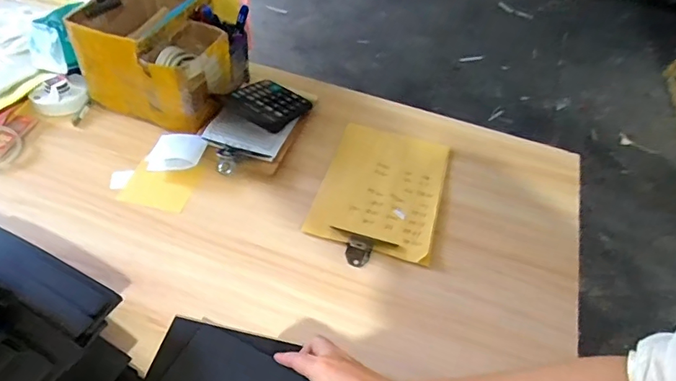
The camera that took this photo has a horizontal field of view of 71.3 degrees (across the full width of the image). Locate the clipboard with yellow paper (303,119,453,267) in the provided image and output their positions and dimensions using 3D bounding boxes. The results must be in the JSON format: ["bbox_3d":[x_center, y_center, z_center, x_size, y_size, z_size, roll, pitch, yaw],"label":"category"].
[{"bbox_3d":[0.069,-0.006,0.733,0.180,0.016,0.276,15,47,8],"label":"clipboard with yellow paper"}]

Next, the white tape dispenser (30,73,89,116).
[{"bbox_3d":[-0.480,-0.161,0.816,0.087,0.034,0.080,3,46,-3],"label":"white tape dispenser"}]

